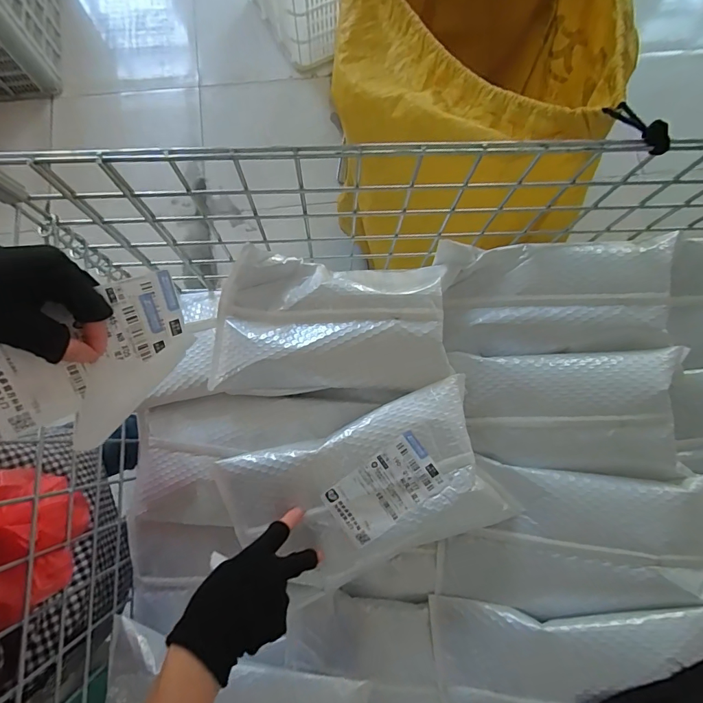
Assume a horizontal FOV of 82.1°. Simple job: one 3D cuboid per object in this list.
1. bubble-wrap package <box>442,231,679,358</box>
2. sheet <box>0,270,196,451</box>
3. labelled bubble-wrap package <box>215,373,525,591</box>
[{"bbox_3d":[0.255,-0.066,0.523,0.260,0.040,0.136,-3,88,17],"label":"bubble-wrap package"},{"bbox_3d":[-0.203,0.011,0.329,0.150,0.014,0.107,-31,117,-27],"label":"sheet"},{"bbox_3d":[0.009,0.167,0.480,0.315,0.065,0.171,-19,79,-4],"label":"labelled bubble-wrap package"}]

